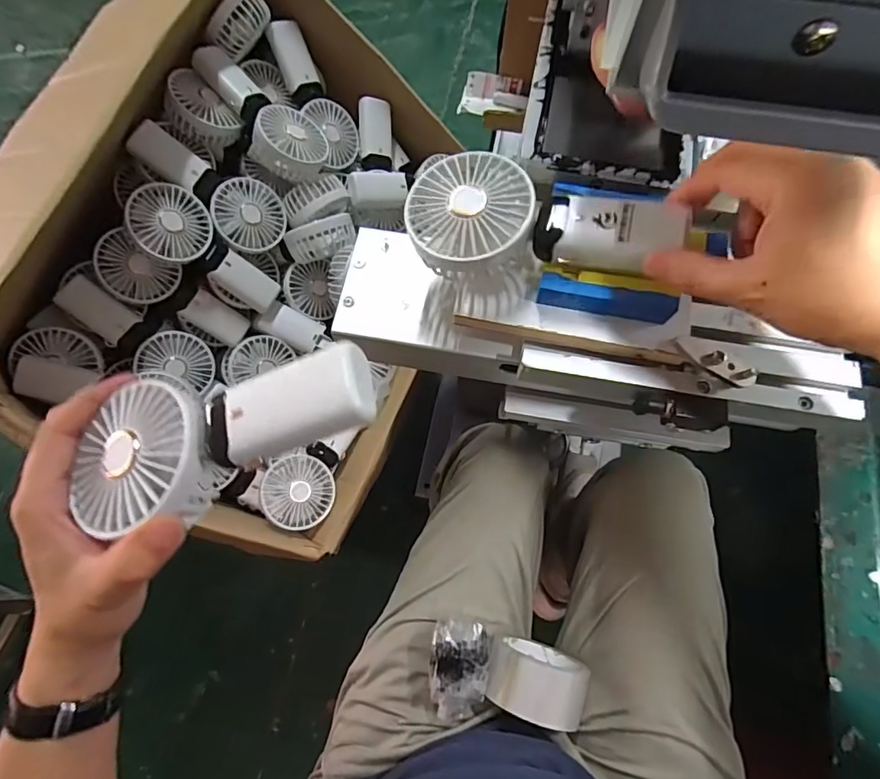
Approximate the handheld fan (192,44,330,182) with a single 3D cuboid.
[{"bbox_3d":[-0.218,-0.349,0.616,0.185,0.059,0.103,45,76,-5],"label":"handheld fan"}]

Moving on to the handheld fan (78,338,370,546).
[{"bbox_3d":[-0.119,0.024,0.275,0.177,0.037,0.076,-18,70,11],"label":"handheld fan"}]

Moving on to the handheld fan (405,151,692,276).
[{"bbox_3d":[0.065,-0.108,0.334,0.176,0.032,0.088,11,71,10],"label":"handheld fan"}]

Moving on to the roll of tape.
[{"bbox_3d":[0.092,0.281,0.474,0.093,0.080,0.058,18,72,8],"label":"roll of tape"}]

